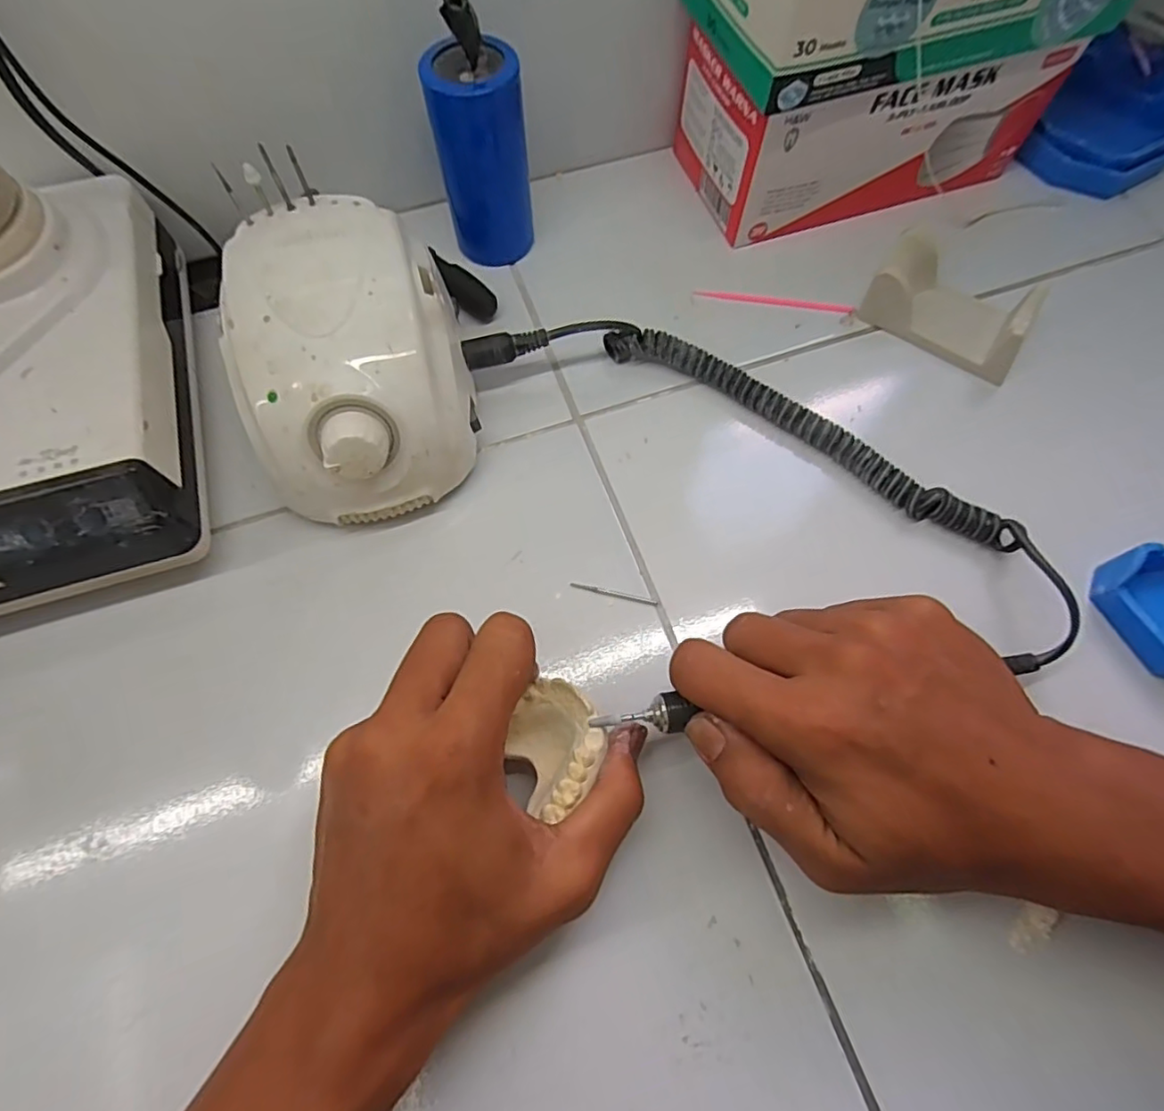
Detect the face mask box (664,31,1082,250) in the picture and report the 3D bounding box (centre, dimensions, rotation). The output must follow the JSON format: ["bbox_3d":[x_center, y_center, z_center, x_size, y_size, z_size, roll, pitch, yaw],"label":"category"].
[{"bbox_3d":[0.173,-0.270,0.371,0.209,0.083,0.101,-15,68,-7],"label":"face mask box"}]

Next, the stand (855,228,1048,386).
[{"bbox_3d":[0.214,-0.145,0.348,0.090,0.032,0.043,36,72,14],"label":"stand"}]

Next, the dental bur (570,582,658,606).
[{"bbox_3d":[0.016,0.019,0.299,0.043,0.004,0.004,13,68,5],"label":"dental bur"}]

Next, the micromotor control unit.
[{"bbox_3d":[-0.111,-0.094,0.300,0.103,0.085,0.136,-14,68,-6],"label":"micromotor control unit"}]

